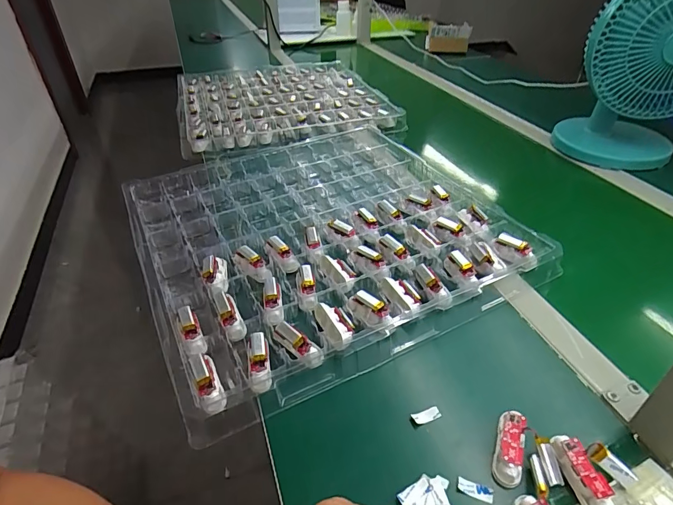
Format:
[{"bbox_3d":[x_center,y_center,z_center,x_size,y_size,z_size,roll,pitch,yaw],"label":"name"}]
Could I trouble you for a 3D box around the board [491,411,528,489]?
[{"bbox_3d":[0.142,0.159,0.335,0.020,0.017,0.058,14,53,17],"label":"board"}]

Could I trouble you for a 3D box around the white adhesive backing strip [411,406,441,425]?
[{"bbox_3d":[0.081,0.146,0.367,0.026,0.004,0.011,-12,40,-14],"label":"white adhesive backing strip"}]

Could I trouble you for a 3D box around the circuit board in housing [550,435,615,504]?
[{"bbox_3d":[0.191,0.172,0.318,0.018,0.021,0.060,-10,39,-12],"label":"circuit board in housing"}]

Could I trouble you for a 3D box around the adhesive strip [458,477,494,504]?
[{"bbox_3d":[0.108,0.184,0.319,0.027,0.004,0.011,14,40,17],"label":"adhesive strip"}]

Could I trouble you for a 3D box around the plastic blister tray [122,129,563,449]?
[{"bbox_3d":[-0.028,-0.042,0.579,0.449,0.034,0.465,-18,42,-22],"label":"plastic blister tray"}]

